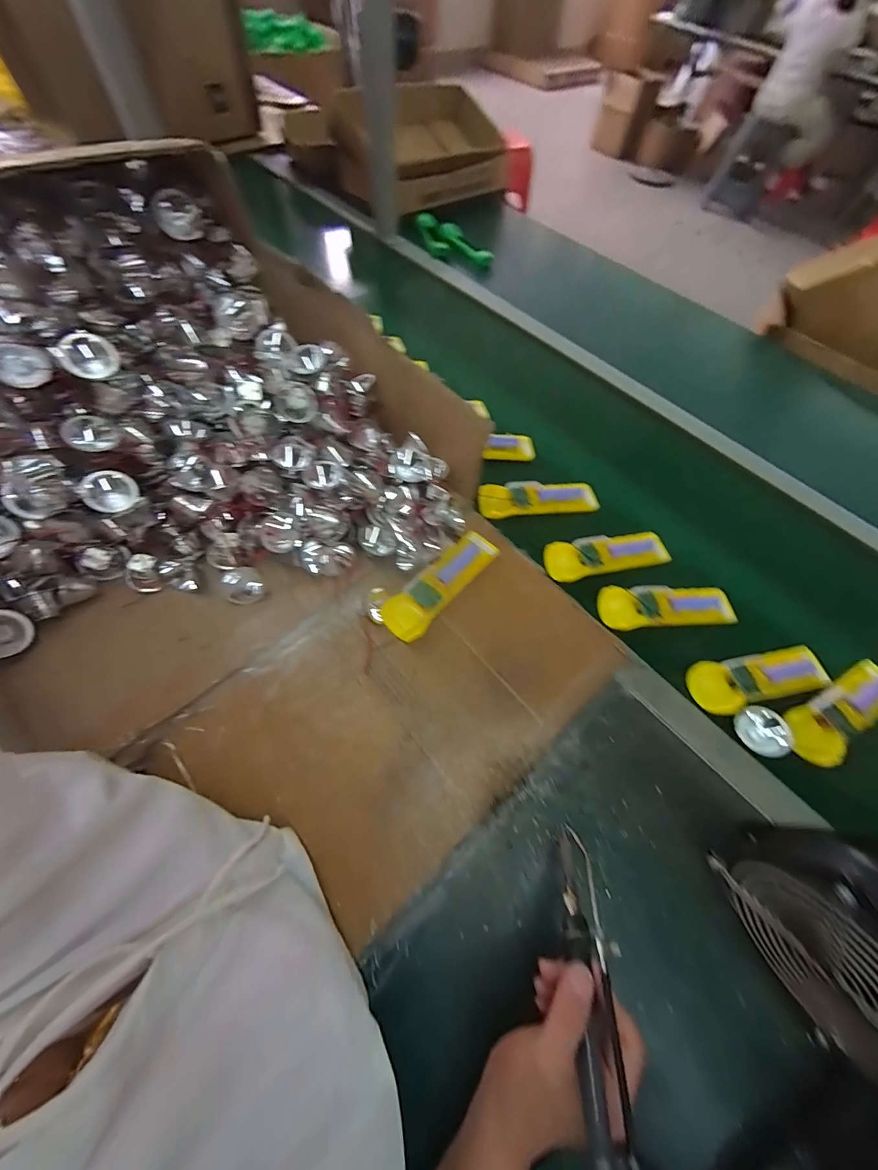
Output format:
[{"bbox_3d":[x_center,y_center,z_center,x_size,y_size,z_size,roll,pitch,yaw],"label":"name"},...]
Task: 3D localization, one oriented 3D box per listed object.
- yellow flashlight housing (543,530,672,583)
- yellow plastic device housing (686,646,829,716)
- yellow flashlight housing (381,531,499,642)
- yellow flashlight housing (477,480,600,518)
[{"bbox_3d":[0.223,-0.040,0.515,0.169,0.019,0.051,-9,64,-9],"label":"yellow flashlight housing"},{"bbox_3d":[0.362,0.105,0.441,0.157,0.018,0.054,-9,64,-9],"label":"yellow plastic device housing"},{"bbox_3d":[0.005,-0.002,0.467,0.053,0.025,0.164,41,67,16],"label":"yellow flashlight housing"},{"bbox_3d":[0.141,-0.124,0.556,0.172,0.024,0.051,-6,63,-7],"label":"yellow flashlight housing"}]

